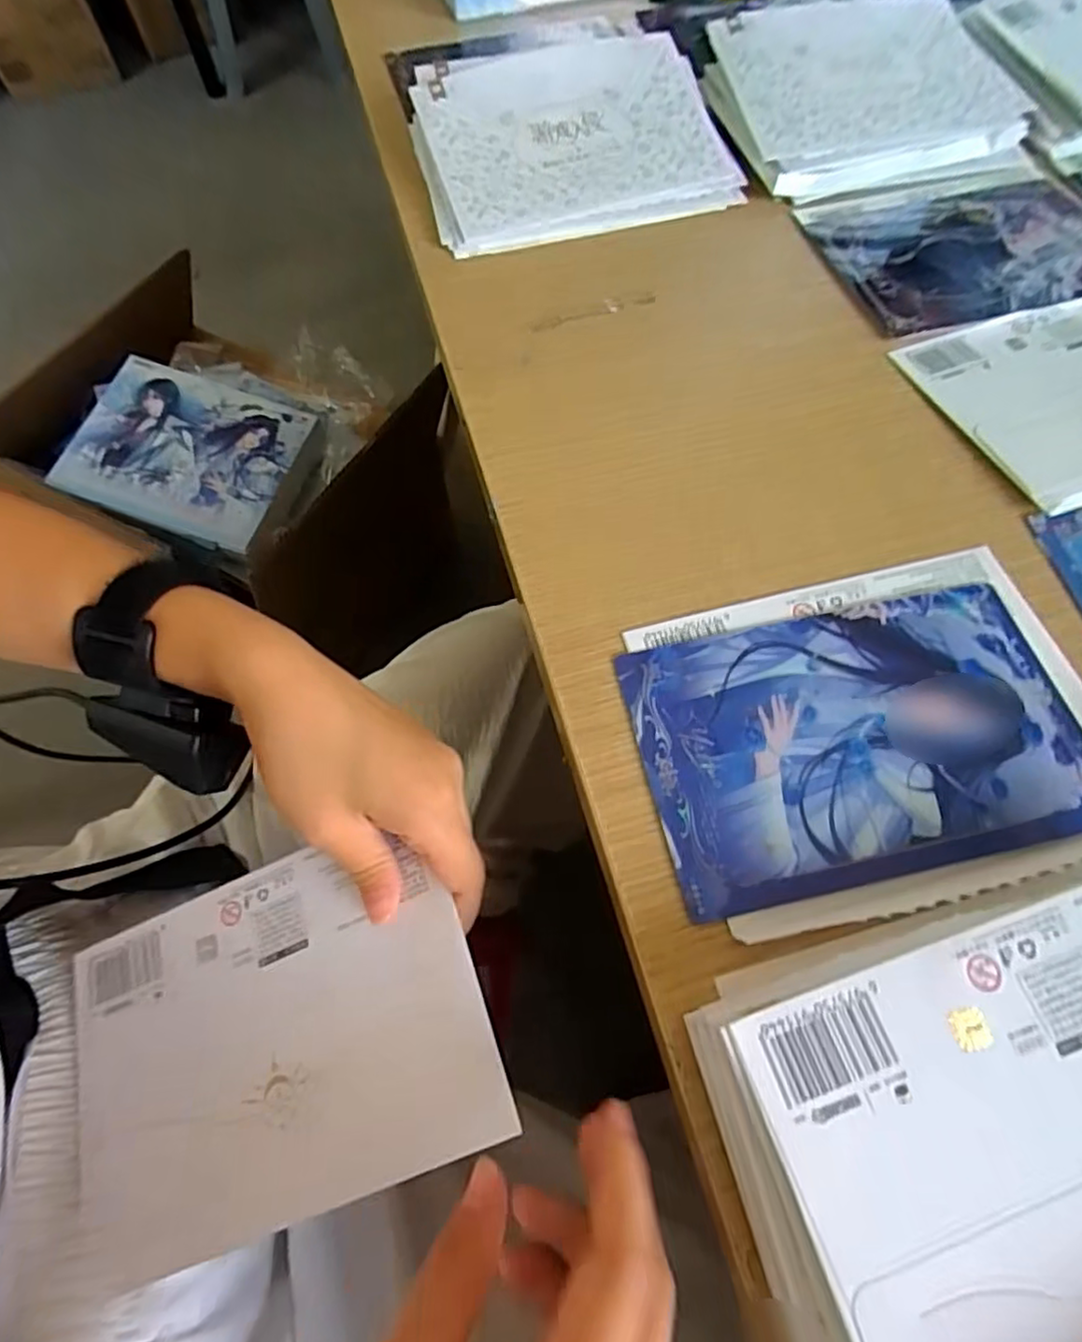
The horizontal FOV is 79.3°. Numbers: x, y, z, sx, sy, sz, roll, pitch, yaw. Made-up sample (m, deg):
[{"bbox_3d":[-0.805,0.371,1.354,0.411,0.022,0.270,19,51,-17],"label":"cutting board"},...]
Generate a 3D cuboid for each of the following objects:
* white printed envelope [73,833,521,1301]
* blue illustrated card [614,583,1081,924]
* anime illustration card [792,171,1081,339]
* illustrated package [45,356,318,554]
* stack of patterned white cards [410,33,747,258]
[{"bbox_3d":[-0.109,0.143,0.257,0.176,0.005,0.123,-24,63,6],"label":"white printed envelope"},{"bbox_3d":[0.127,0.025,0.260,0.171,0.004,0.107,-11,65,-5],"label":"blue illustrated card"},{"bbox_3d":[0.262,-0.257,0.393,0.175,0.006,0.123,-14,65,-6],"label":"anime illustration card"},{"bbox_3d":[-0.411,-0.254,0.752,0.248,0.040,0.190,17,66,9],"label":"illustrated package"},{"bbox_3d":[0.018,-0.339,0.416,0.186,0.042,0.142,-13,65,-6],"label":"stack of patterned white cards"}]

